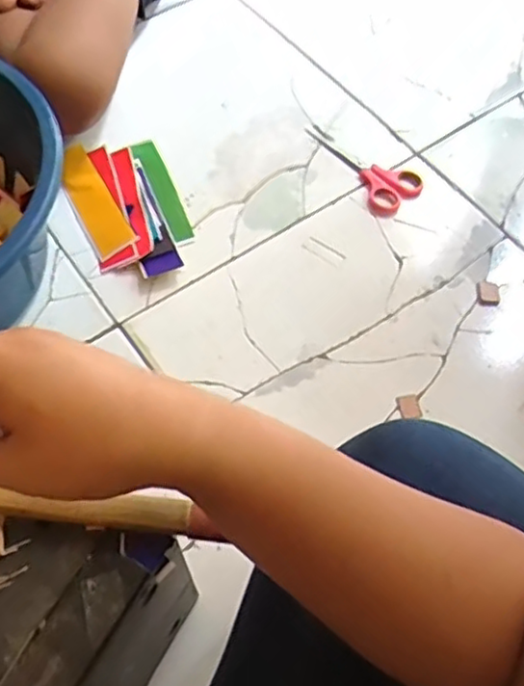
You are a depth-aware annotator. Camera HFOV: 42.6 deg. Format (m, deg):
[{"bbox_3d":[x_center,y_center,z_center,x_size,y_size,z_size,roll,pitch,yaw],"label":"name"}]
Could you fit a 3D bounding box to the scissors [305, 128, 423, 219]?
[{"bbox_3d":[0.116,-0.211,0.778,0.070,0.013,0.151,-32,67,-18],"label":"scissors"}]

